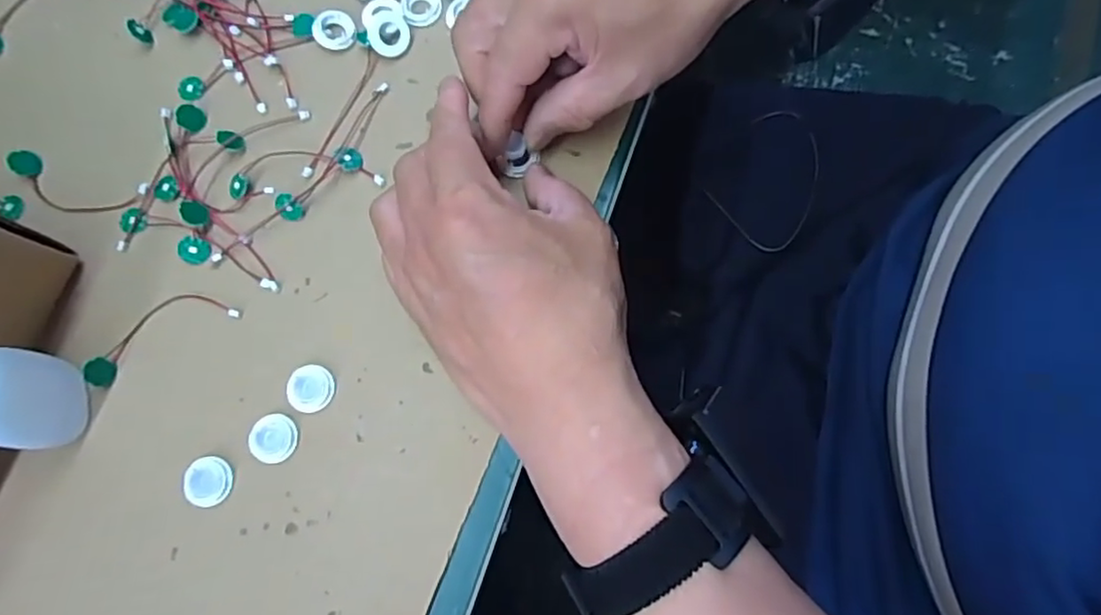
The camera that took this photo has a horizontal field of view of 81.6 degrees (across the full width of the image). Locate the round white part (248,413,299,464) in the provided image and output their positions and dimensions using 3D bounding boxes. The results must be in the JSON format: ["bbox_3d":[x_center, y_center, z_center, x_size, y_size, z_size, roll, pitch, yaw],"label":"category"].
[{"bbox_3d":[-0.134,0.063,0.308,0.023,0.004,0.023,-3,77,3],"label":"round white part"}]

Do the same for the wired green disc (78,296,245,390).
[{"bbox_3d":[-0.198,0.011,0.320,0.078,0.009,0.026,-28,78,-3],"label":"wired green disc"}]

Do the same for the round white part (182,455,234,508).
[{"bbox_3d":[-0.163,0.083,0.305,0.023,0.004,0.023,1,78,3],"label":"round white part"}]

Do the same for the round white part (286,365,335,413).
[{"bbox_3d":[-0.118,0.040,0.314,0.023,0.004,0.023,-2,77,3],"label":"round white part"}]

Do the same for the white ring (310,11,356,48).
[{"bbox_3d":[-0.121,-0.155,0.355,0.024,0.005,0.021,4,78,4],"label":"white ring"}]

